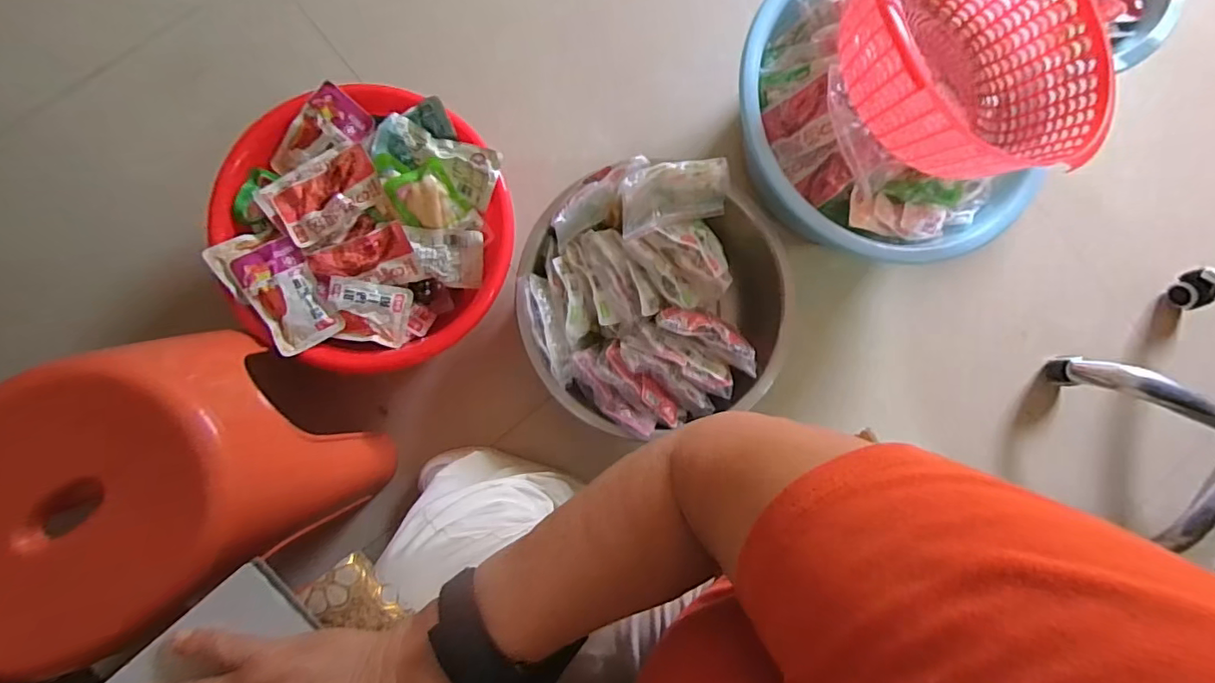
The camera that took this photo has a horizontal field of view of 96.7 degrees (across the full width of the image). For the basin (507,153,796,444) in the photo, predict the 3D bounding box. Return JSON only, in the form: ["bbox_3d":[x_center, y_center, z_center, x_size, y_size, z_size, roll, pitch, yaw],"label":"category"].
[{"bbox_3d":[0.068,-0.063,0.763,0.362,0.138,0.348,0,86,-6],"label":"basin"}]

